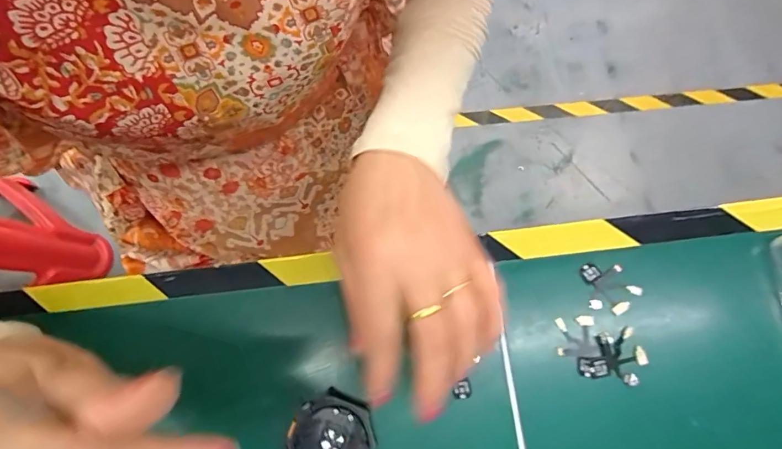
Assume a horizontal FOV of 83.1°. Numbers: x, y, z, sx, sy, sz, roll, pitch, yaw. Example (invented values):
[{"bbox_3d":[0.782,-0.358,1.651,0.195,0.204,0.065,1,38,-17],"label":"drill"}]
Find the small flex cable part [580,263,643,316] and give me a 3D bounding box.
[{"bbox_3d":[0.139,0.040,0.278,0.035,0.004,0.030,1,78,1],"label":"small flex cable part"}]

